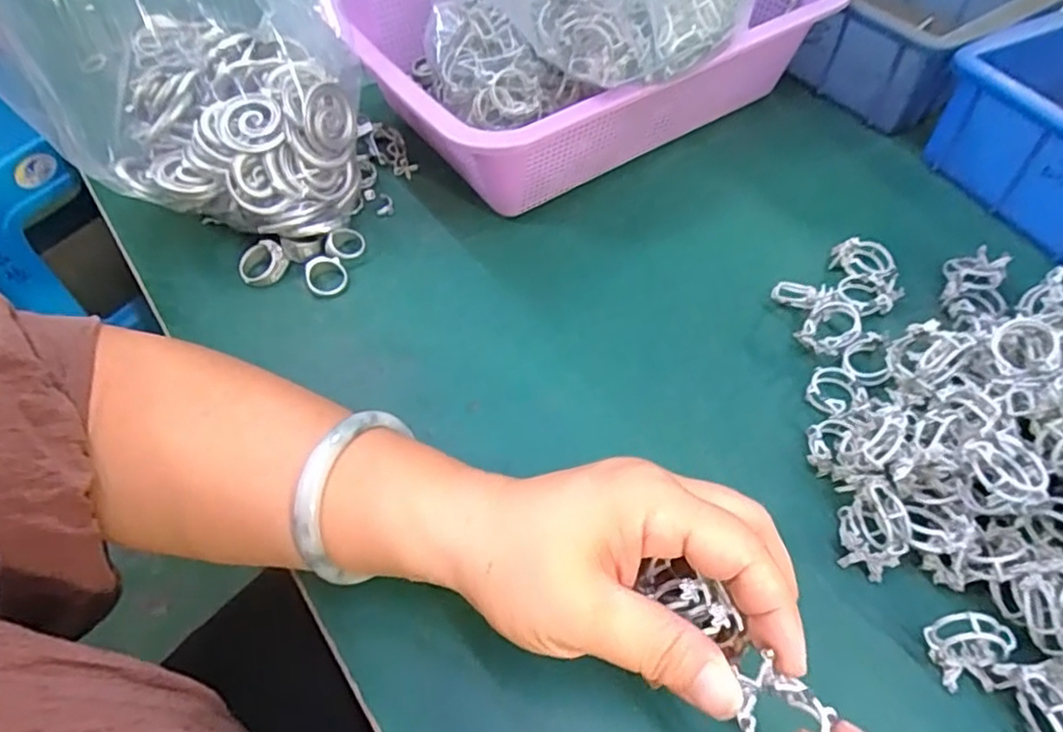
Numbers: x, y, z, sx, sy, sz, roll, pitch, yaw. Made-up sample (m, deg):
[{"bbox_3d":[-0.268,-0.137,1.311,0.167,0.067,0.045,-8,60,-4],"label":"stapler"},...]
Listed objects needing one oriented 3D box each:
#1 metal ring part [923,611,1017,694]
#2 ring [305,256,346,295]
[{"bbox_3d":[0.164,0.108,0.240,0.026,0.029,0.022,-1,54,2],"label":"metal ring part"},{"bbox_3d":[-0.120,-0.053,0.374,0.023,0.004,0.025,5,71,-14],"label":"ring"}]

